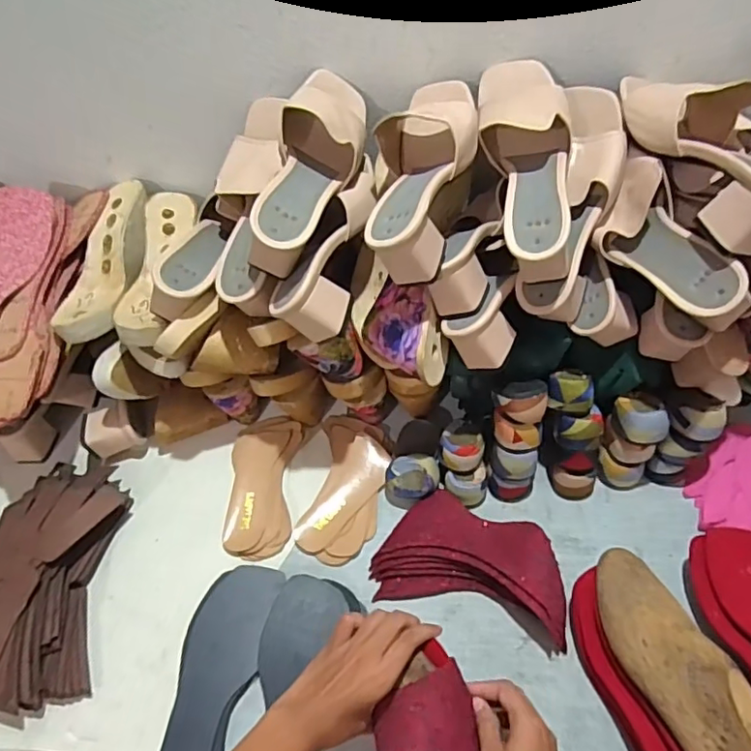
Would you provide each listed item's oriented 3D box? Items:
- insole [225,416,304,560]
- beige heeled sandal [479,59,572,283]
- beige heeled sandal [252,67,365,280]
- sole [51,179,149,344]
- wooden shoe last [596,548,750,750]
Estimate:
[{"bbox_3d":[-0.139,0.130,0.704,0.082,0.012,0.180,1,56,6],"label":"insole"},{"bbox_3d":[0.151,-0.212,0.558,0.084,0.090,0.232,-4,71,2],"label":"beige heeled sandal"},{"bbox_3d":[-0.060,-0.205,0.563,0.080,0.096,0.233,7,55,11],"label":"beige heeled sandal"},{"bbox_3d":[-0.321,-0.134,0.675,0.085,0.054,0.221,4,55,9],"label":"sole"},{"bbox_3d":[0.260,0.255,0.489,0.063,0.082,0.240,-16,40,-6],"label":"wooden shoe last"}]

